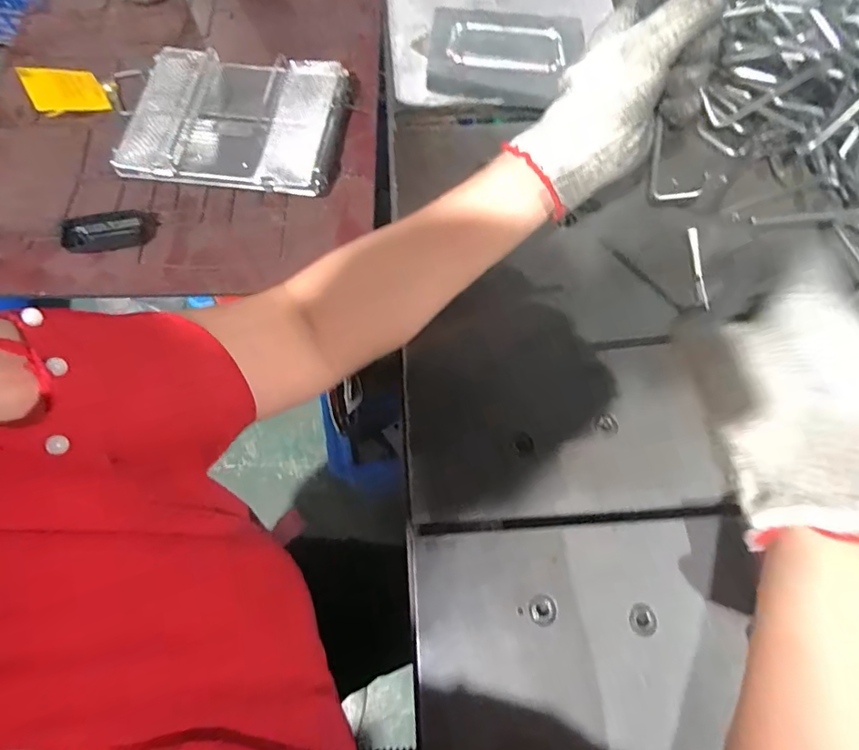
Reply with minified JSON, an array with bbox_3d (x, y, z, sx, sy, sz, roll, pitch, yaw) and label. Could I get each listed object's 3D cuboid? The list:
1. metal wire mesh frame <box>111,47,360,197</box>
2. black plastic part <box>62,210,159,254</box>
[{"bbox_3d":[-0.283,-0.380,0.755,0.321,0.047,0.232,7,70,3],"label":"metal wire mesh frame"},{"bbox_3d":[-0.455,-0.201,0.713,0.126,0.025,0.052,-14,70,-5],"label":"black plastic part"}]

